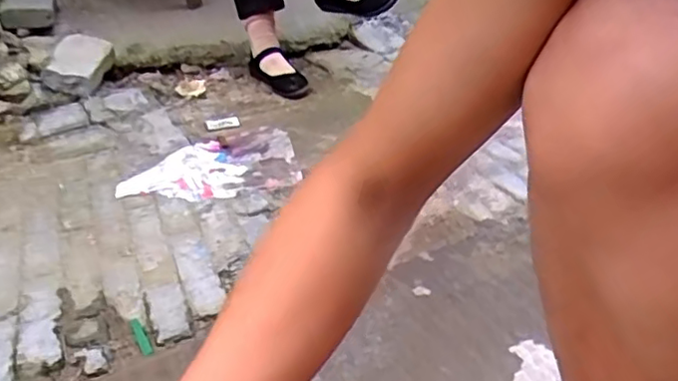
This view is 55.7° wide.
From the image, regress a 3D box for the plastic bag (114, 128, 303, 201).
[{"bbox_3d":[-0.236,-0.042,1.189,0.339,0.037,0.241,-15,30,-18],"label":"plastic bag"}]

